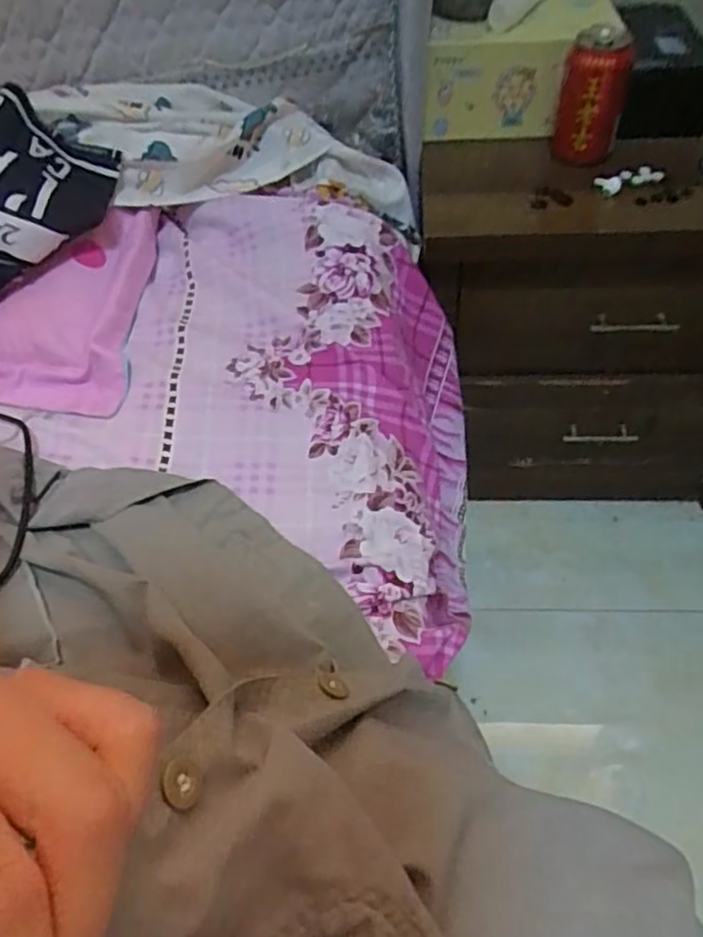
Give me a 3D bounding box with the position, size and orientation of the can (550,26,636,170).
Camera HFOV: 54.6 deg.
[{"bbox_3d":[0.244,-0.374,0.696,0.061,0.116,0.056,-2,53,3],"label":"can"}]

